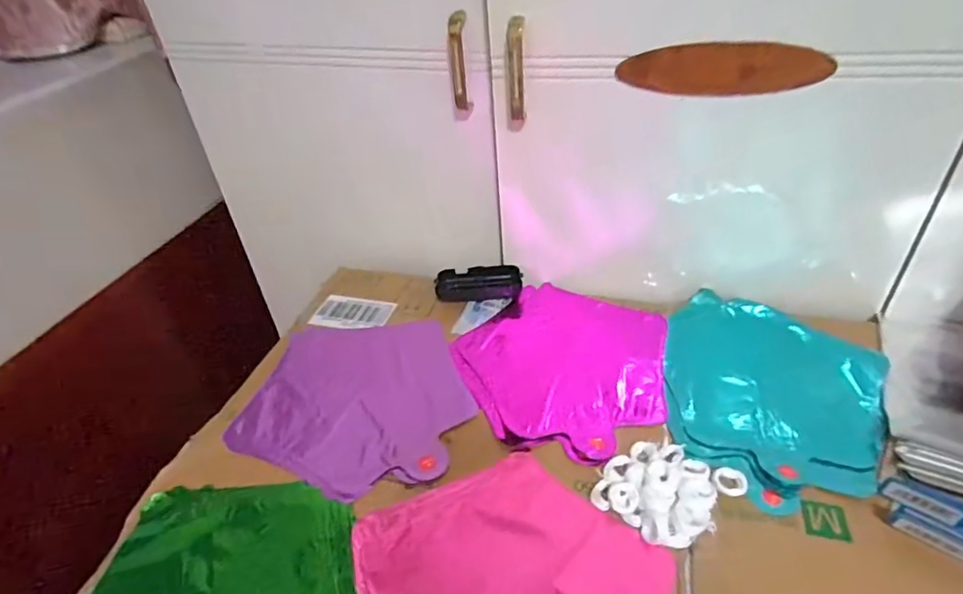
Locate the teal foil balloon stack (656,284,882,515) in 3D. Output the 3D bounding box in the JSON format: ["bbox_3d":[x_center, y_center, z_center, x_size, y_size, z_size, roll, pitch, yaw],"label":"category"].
[{"bbox_3d":[0.282,0.093,0.565,0.204,0.023,0.243,19,46,25],"label":"teal foil balloon stack"}]

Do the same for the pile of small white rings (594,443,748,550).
[{"bbox_3d":[0.158,0.165,0.483,0.094,0.026,0.098,29,51,32],"label":"pile of small white rings"}]

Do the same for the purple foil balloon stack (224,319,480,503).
[{"bbox_3d":[-0.130,0.105,0.600,0.235,0.027,0.233,5,42,10],"label":"purple foil balloon stack"}]

